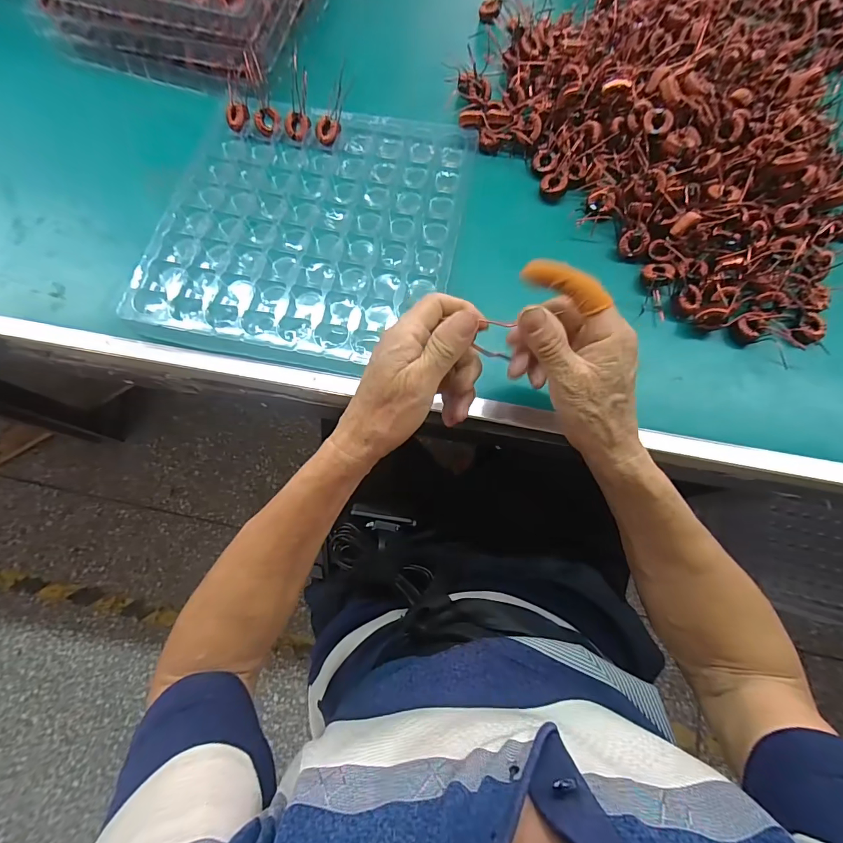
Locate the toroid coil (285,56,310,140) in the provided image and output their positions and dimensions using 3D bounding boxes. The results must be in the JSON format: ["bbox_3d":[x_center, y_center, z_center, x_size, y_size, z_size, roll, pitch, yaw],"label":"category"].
[{"bbox_3d":[-0.133,-0.360,0.433,0.026,0.016,0.118,-1,74,0],"label":"toroid coil"}]

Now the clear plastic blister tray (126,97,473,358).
[{"bbox_3d":[-0.109,-0.199,0.399,0.288,0.028,0.281,13,74,4],"label":"clear plastic blister tray"}]

